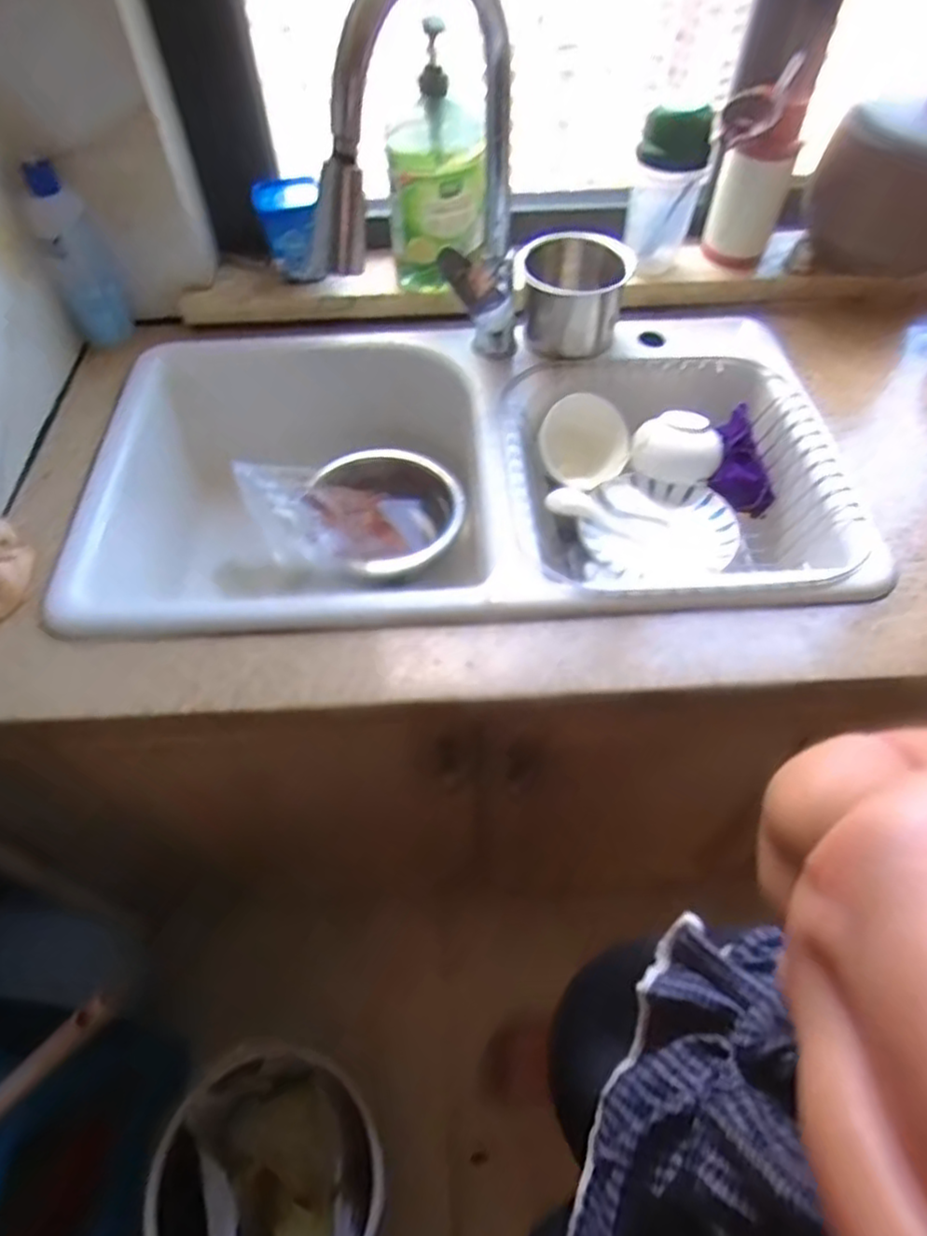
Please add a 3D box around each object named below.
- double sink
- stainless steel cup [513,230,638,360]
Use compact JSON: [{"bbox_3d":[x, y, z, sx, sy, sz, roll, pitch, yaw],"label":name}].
[{"bbox_3d":[-0.009,-0.146,0.843,0.833,0.185,0.460,-2,55,0],"label":"double sink"},{"bbox_3d":[0.130,-0.395,0.848,0.136,0.108,0.110,9,56,8],"label":"stainless steel cup"}]

